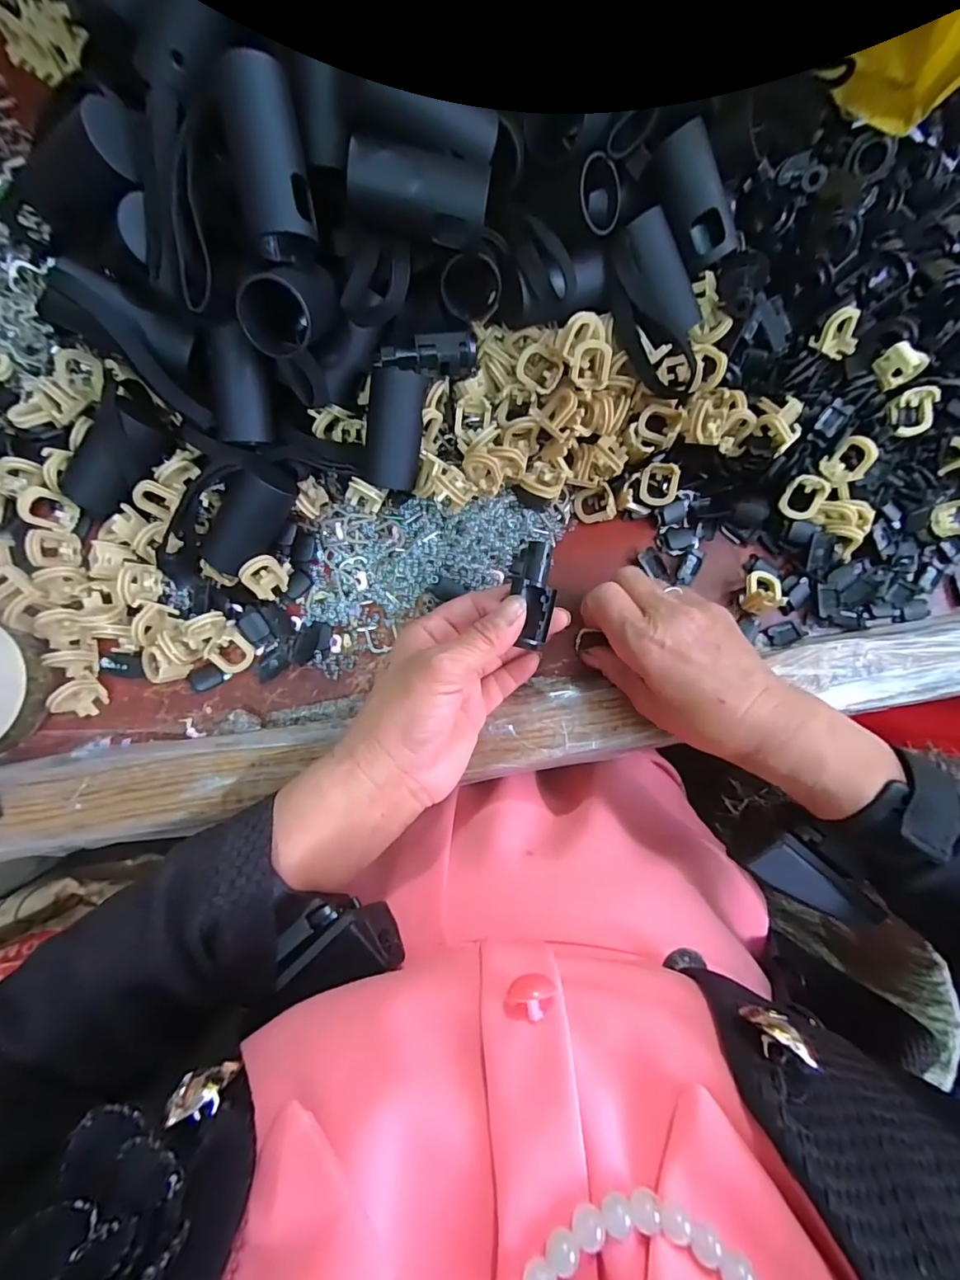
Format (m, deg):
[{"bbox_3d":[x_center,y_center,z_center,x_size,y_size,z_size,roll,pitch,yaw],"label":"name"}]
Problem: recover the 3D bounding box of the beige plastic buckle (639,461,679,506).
[{"bbox_3d":[0.109,-0.094,0.304,0.022,0.005,0.025,9,107,13],"label":"beige plastic buckle"}]

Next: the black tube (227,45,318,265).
[{"bbox_3d":[-0.089,-0.206,0.216,0.024,0.022,0.067,-6,116,-4],"label":"black tube"}]

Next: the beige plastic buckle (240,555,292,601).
[{"bbox_3d":[-0.125,-0.036,0.292,0.021,0.020,0.019,-35,86,-6],"label":"beige plastic buckle"}]

